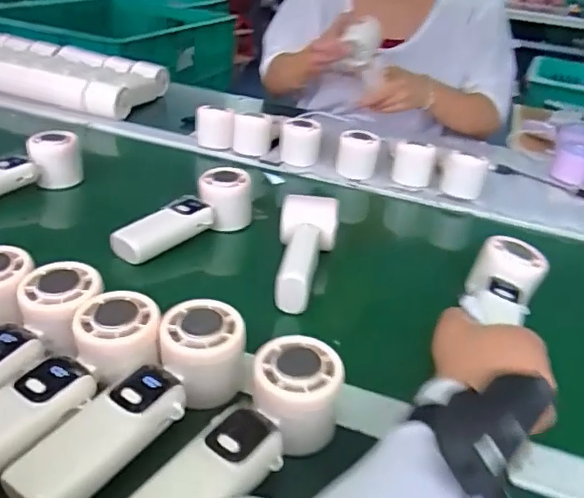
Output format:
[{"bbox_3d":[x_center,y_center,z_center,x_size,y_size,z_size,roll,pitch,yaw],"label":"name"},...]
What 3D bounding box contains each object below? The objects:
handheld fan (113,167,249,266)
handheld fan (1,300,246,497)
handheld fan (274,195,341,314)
[{"bbox_3d":[-0.107,-0.036,0.594,0.051,0.055,0.160,26,36,32],"label":"handheld fan"},{"bbox_3d":[-0.088,0.093,0.346,0.064,0.050,0.160,20,33,25],"label":"handheld fan"},{"bbox_3d":[0.013,0.000,0.554,0.057,0.051,0.149,6,29,2],"label":"handheld fan"}]

